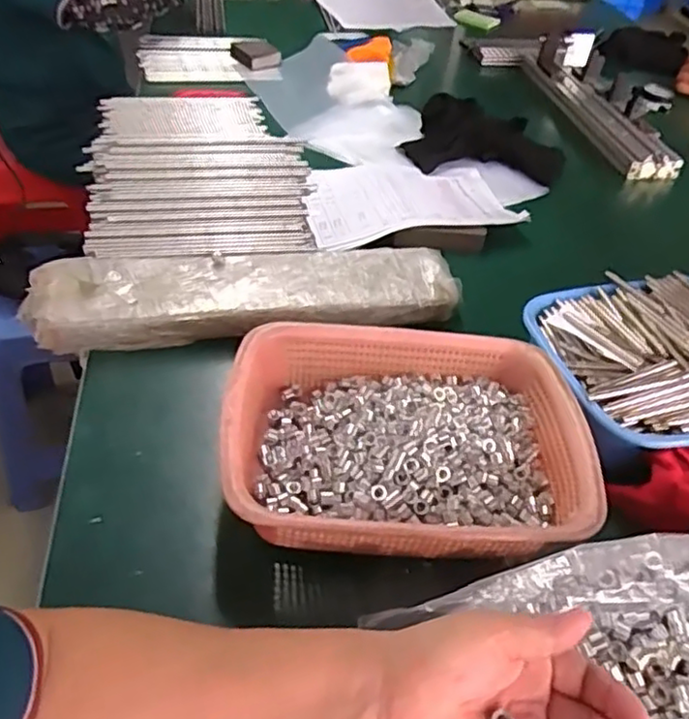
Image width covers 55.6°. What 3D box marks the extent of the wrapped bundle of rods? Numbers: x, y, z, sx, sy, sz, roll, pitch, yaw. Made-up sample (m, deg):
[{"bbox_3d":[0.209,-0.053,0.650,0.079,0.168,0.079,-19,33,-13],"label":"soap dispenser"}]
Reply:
[{"bbox_3d":[-0.100,-0.072,0.699,0.446,0.041,0.112,-7,45,-15],"label":"wrapped bundle of rods"}]

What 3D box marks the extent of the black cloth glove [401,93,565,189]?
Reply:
[{"bbox_3d":[0.233,-0.357,1.061,0.251,0.057,0.200,14,44,7],"label":"black cloth glove"}]

